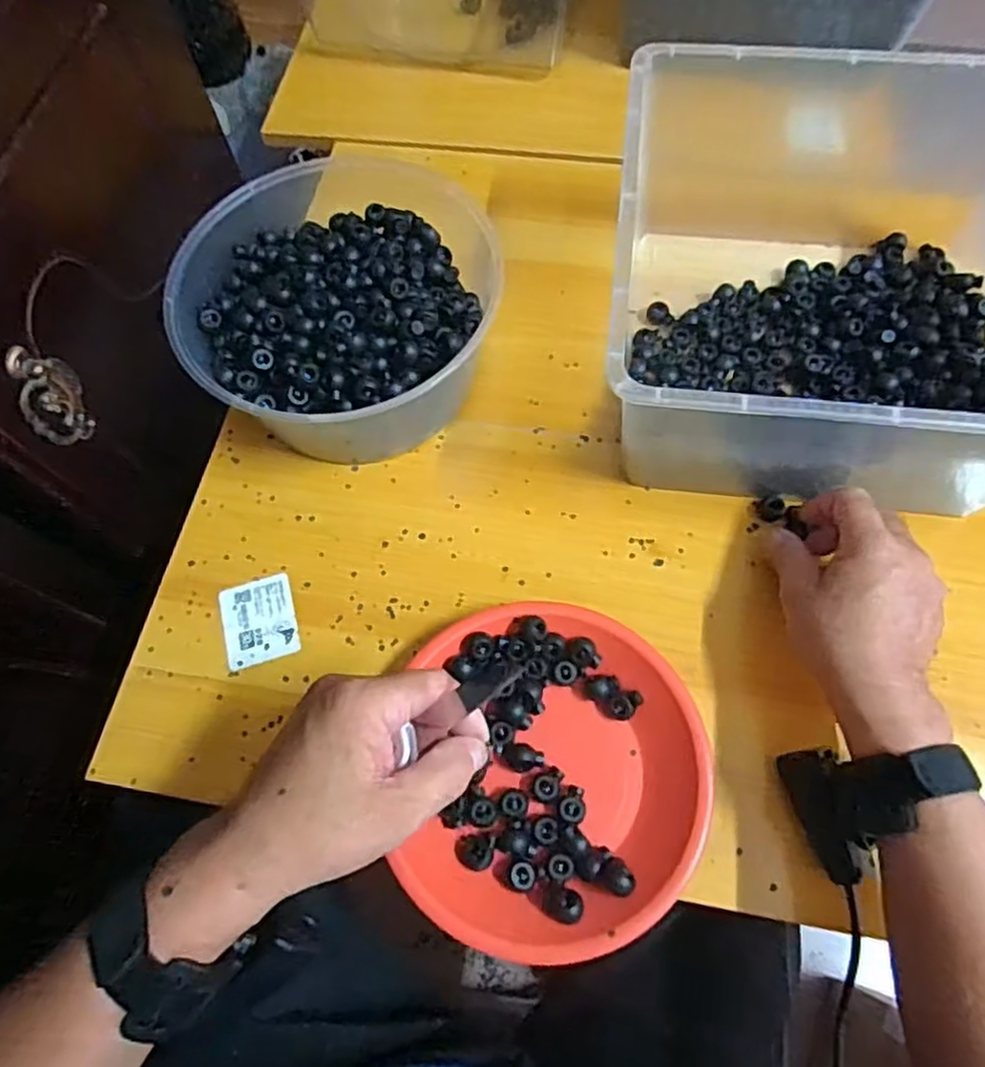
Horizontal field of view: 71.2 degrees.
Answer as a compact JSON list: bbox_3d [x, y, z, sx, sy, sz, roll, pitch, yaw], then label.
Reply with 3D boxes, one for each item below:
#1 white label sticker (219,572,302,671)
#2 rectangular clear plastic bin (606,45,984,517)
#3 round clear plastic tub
[{"bbox_3d":[-0.165,0.061,0.488,0.050,0.004,0.062,-14,70,-9],"label":"white label sticker"},{"bbox_3d":[0.233,-0.167,0.486,0.299,0.151,0.299,6,67,5],"label":"rectangular clear plastic bin"},{"bbox_3d":[-0.105,-0.166,0.525,0.226,0.111,0.228,-1,67,2],"label":"round clear plastic tub"}]

